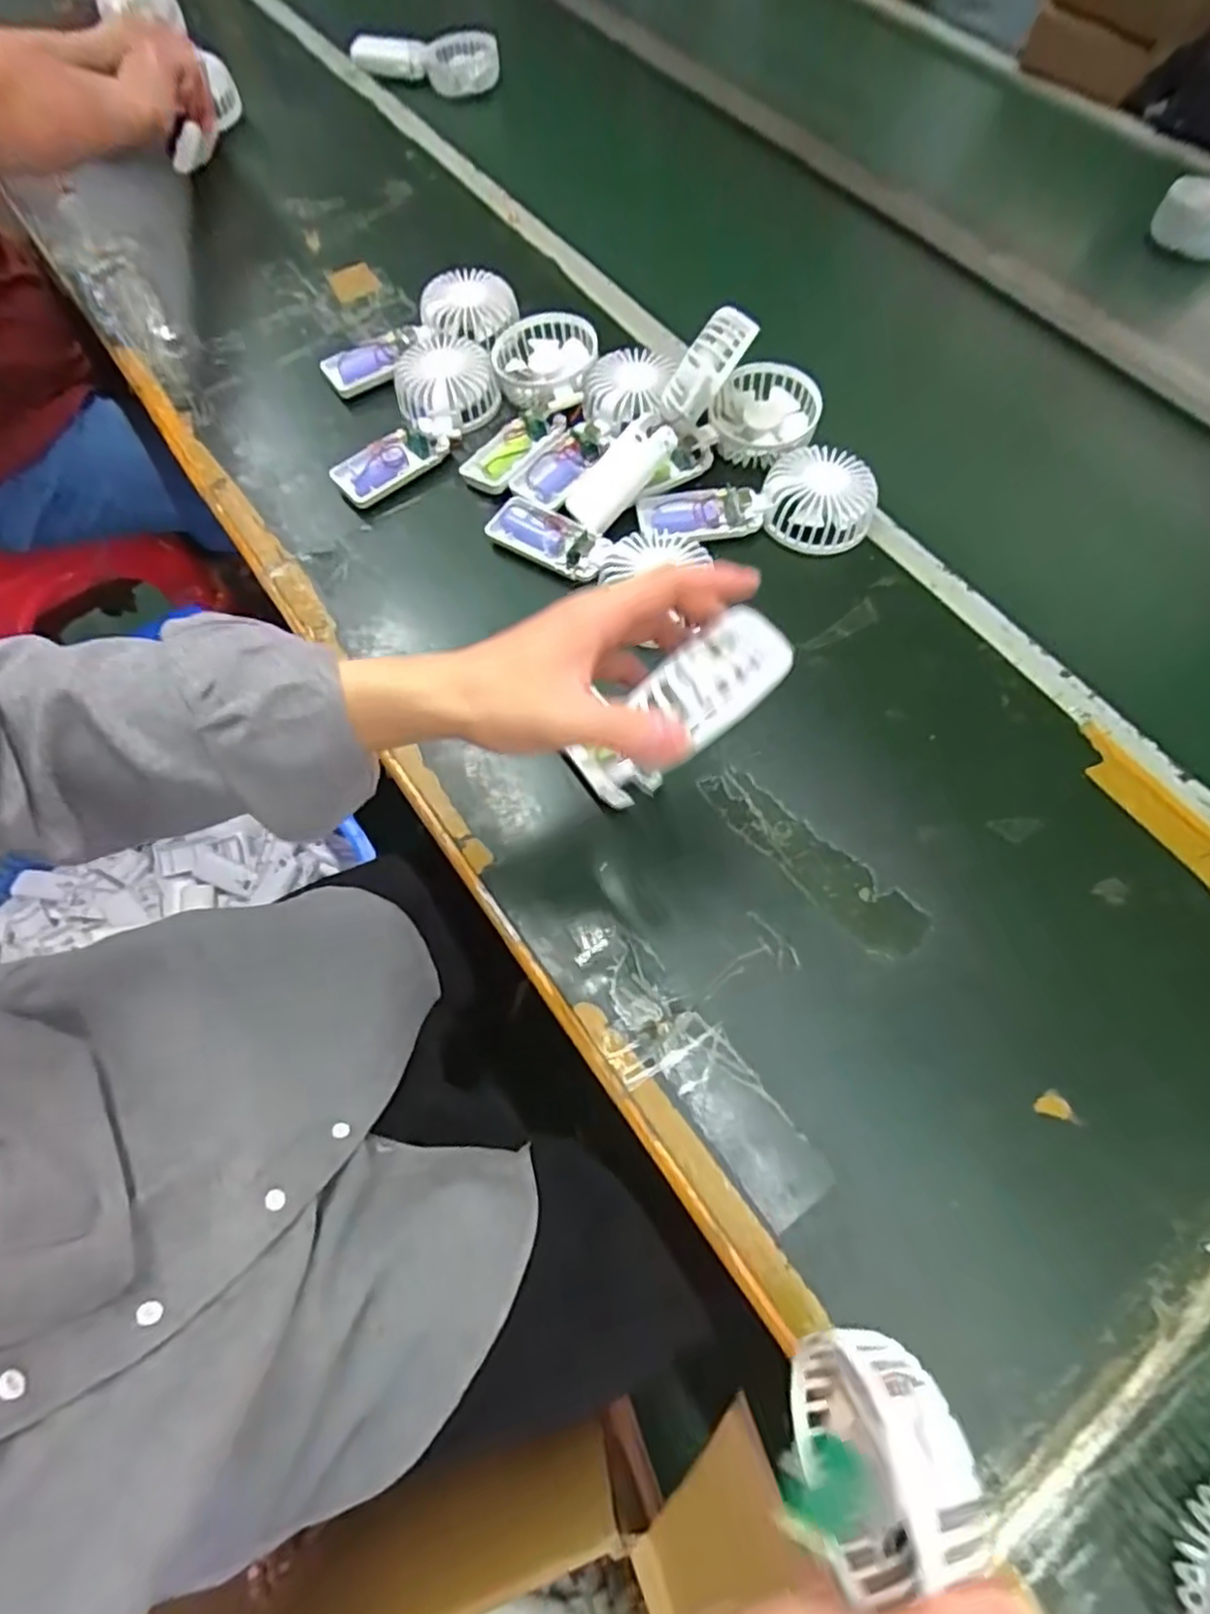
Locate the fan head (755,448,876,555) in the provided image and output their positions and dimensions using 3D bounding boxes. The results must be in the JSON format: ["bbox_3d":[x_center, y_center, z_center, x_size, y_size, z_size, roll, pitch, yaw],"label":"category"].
[{"bbox_3d":[0.165,-0.239,0.544,0.087,0.037,0.080,30,70,11],"label":"fan head"}]

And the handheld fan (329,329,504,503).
[{"bbox_3d":[-0.151,-0.325,0.587,0.086,0.034,0.177,19,66,7],"label":"handheld fan"}]

